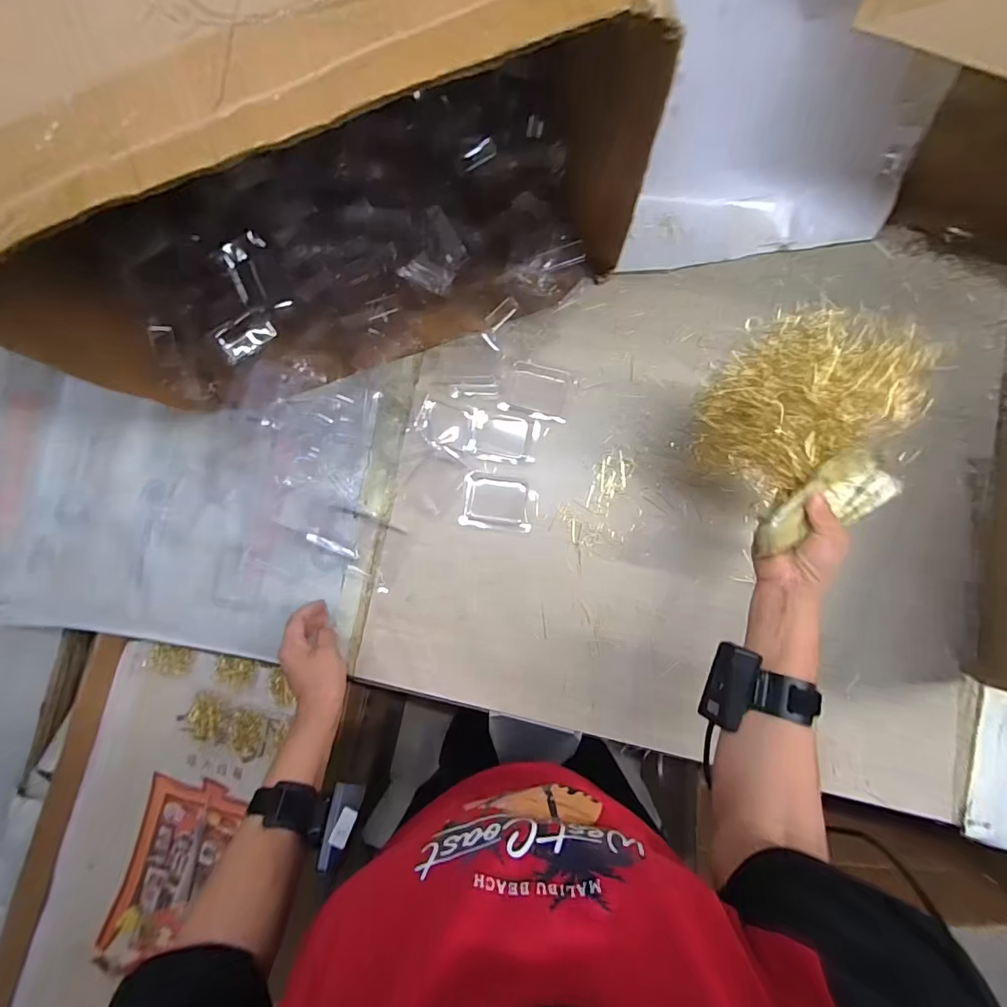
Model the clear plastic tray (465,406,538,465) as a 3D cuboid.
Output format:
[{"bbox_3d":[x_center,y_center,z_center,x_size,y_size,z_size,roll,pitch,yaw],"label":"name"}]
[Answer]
[{"bbox_3d":[-0.003,-0.084,0.597,0.091,0.012,0.060,10,86,4],"label":"clear plastic tray"}]

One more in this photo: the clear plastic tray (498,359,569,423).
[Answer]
[{"bbox_3d":[0.046,-0.145,0.603,0.081,0.012,0.069,16,87,5],"label":"clear plastic tray"}]

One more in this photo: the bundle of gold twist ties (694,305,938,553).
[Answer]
[{"bbox_3d":[0.264,-0.062,0.400,0.149,0.101,0.175,-24,85,2],"label":"bundle of gold twist ties"}]

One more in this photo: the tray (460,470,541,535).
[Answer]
[{"bbox_3d":[-0.004,-0.001,0.591,0.095,0.025,0.070,8,86,4],"label":"tray"}]

